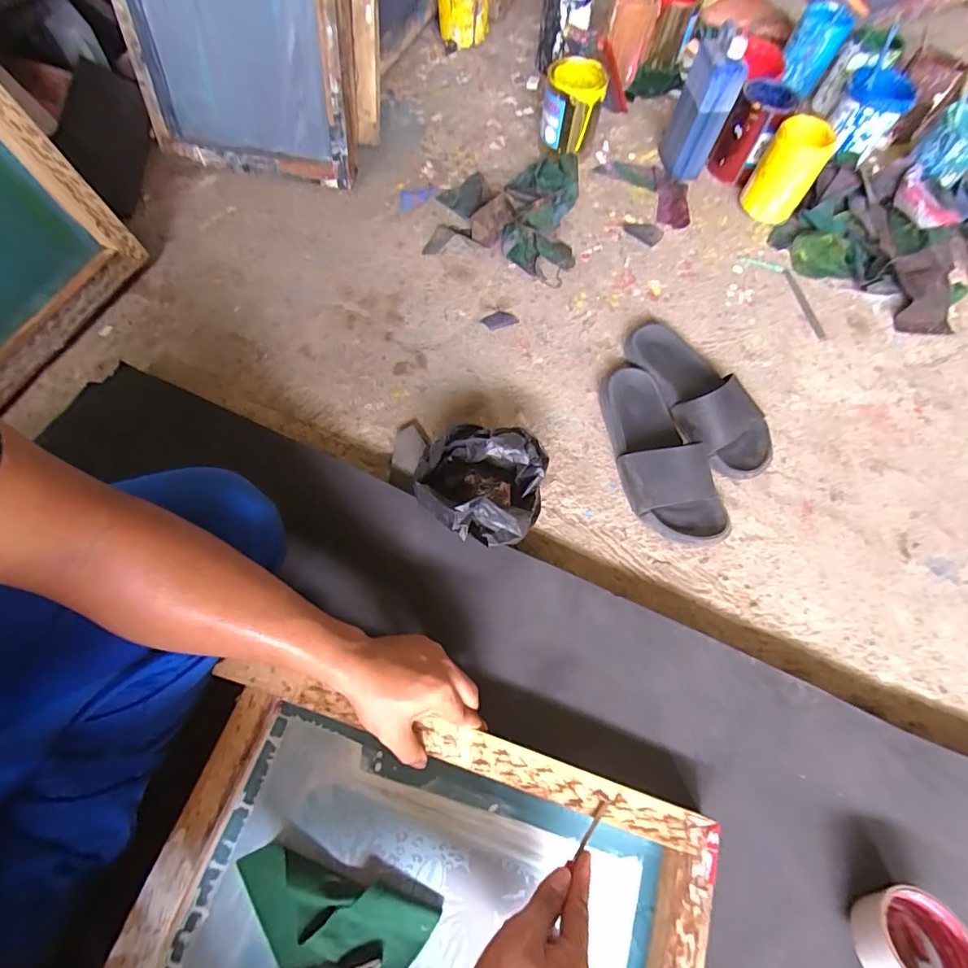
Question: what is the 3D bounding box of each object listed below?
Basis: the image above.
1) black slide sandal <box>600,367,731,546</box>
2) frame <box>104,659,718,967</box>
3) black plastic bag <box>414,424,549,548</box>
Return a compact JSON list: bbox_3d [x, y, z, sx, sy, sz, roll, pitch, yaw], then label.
[{"bbox_3d":[0.237,-0.046,0.688,0.108,0.076,0.278,-15,64,-10],"label":"black slide sandal"},{"bbox_3d":[-0.057,0.405,0.414,0.467,0.063,0.362,17,63,7],"label":"frame"},{"bbox_3d":[-0.005,0.004,0.616,0.150,0.104,0.156,13,62,4],"label":"black plastic bag"}]

